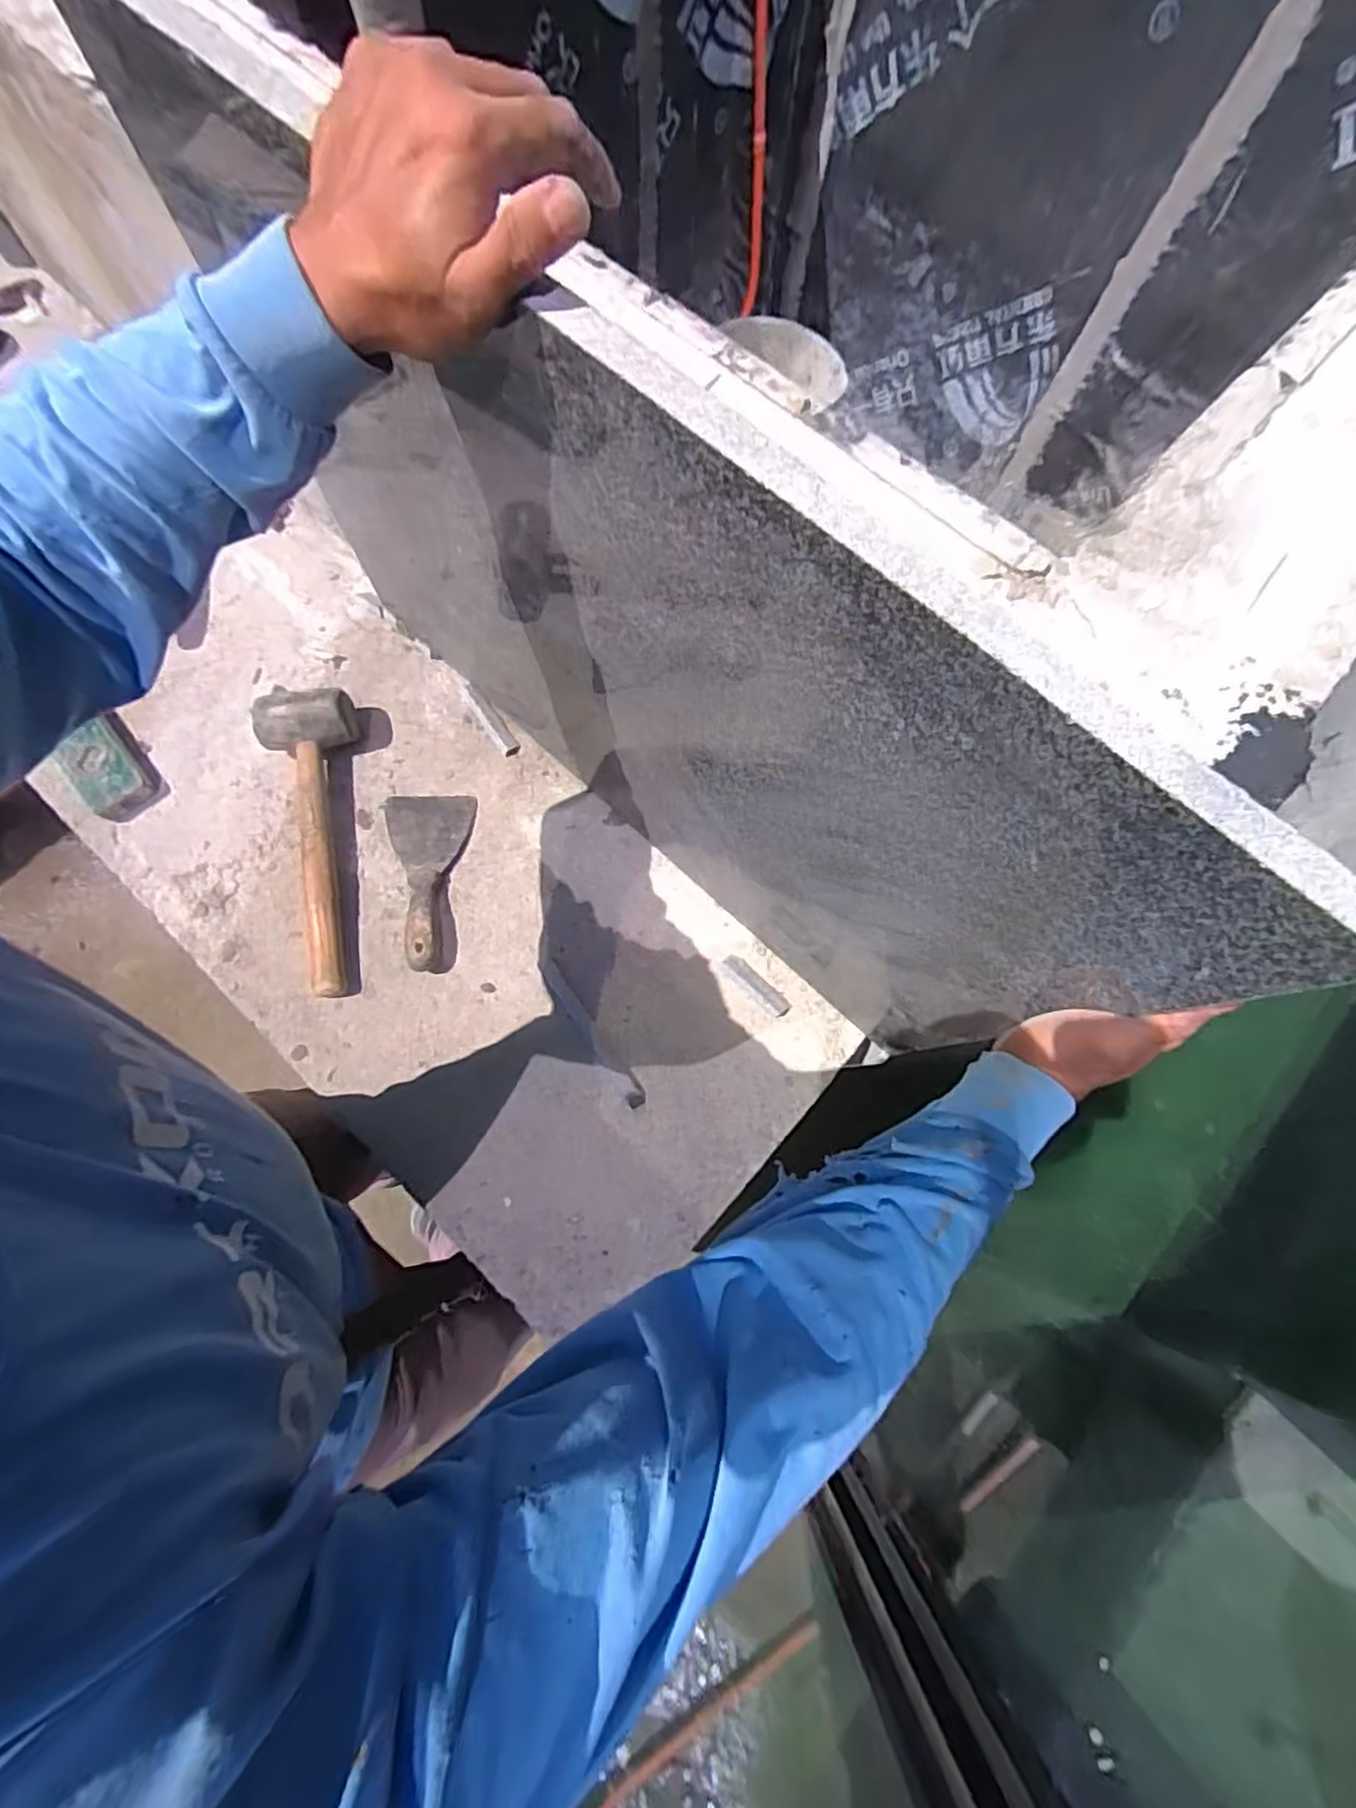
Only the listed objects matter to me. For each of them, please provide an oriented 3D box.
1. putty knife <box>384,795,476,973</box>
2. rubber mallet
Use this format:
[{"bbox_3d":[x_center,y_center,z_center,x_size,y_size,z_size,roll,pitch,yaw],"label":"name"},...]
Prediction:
[{"bbox_3d":[-0.272,-0.029,0.725,0.094,0.032,0.198,-3,74,-3],"label":"putty knife"},{"bbox_3d":[-0.372,-0.069,0.717,0.094,0.064,0.317,-14,75,-6],"label":"rubber mallet"}]

